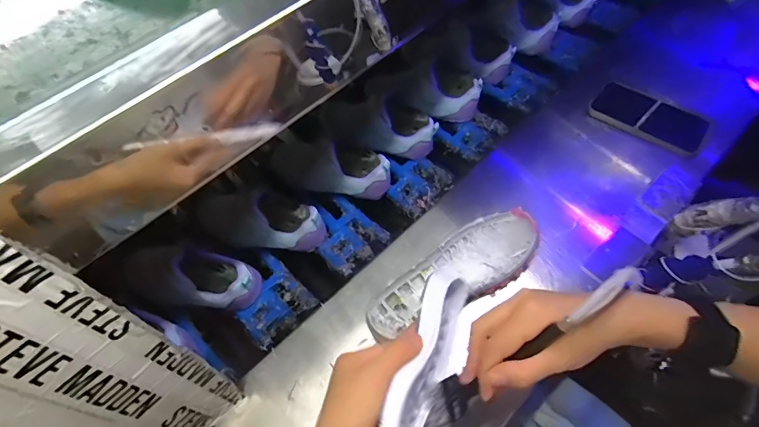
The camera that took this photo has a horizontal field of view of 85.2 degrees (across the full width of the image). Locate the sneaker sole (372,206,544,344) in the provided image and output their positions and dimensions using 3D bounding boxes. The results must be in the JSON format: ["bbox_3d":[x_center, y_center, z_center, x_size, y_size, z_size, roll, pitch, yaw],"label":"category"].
[{"bbox_3d":[0.092,0.073,0.509,0.239,0.025,0.085,-31,61,-14],"label":"sneaker sole"}]

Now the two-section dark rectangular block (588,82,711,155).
[{"bbox_3d":[0.403,-0.146,0.621,0.154,0.019,0.083,36,62,23],"label":"two-section dark rectangular block"}]

